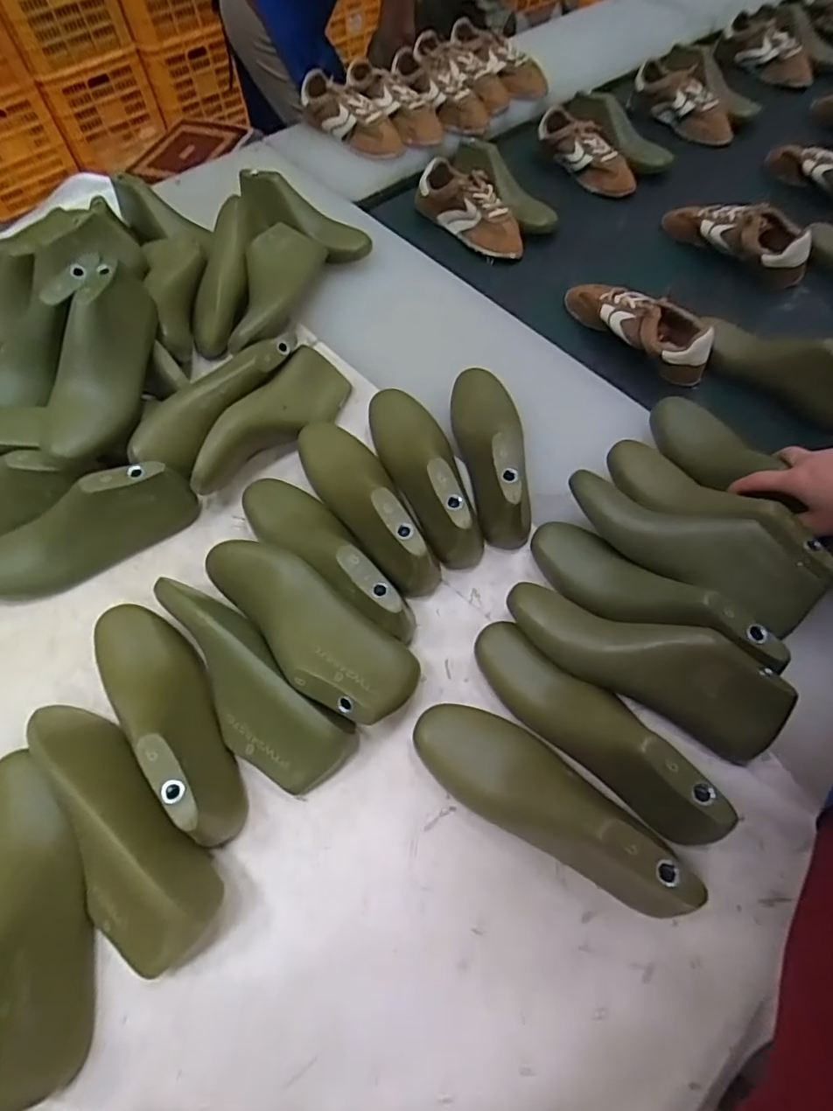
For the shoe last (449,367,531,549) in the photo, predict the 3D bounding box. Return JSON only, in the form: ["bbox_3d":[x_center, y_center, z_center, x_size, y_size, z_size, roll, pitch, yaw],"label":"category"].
[{"bbox_3d":[0.080,-0.121,0.590,0.071,0.096,0.222,-4,63,0],"label":"shoe last"}]

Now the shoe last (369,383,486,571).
[{"bbox_3d":[0.009,-0.101,0.573,0.076,0.082,0.229,-21,64,-8],"label":"shoe last"}]

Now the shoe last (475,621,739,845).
[{"bbox_3d":[0.140,0.132,0.441,0.227,0.072,0.066,40,71,20],"label":"shoe last"}]

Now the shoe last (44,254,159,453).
[{"bbox_3d":[-0.333,-0.205,0.574,0.076,0.077,0.226,7,78,7],"label":"shoe last"}]

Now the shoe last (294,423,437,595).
[{"bbox_3d":[-0.052,-0.066,0.555,0.073,0.079,0.227,-30,65,-12],"label":"shoe last"}]

